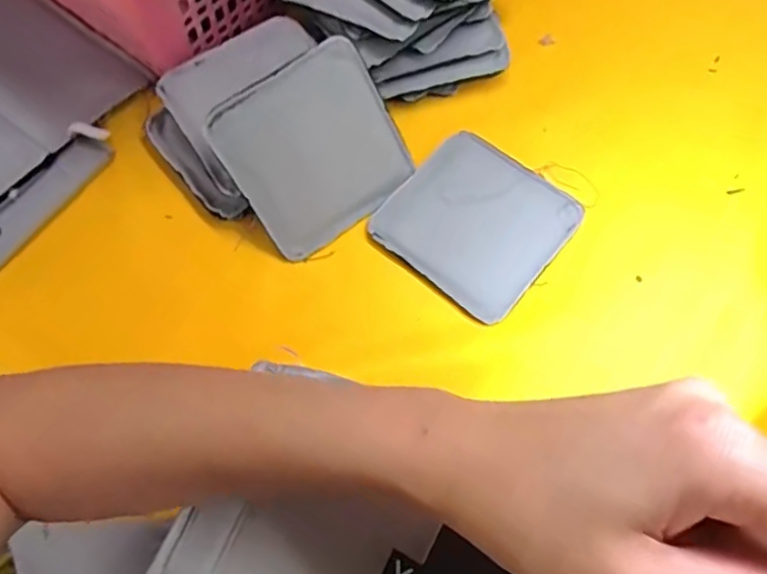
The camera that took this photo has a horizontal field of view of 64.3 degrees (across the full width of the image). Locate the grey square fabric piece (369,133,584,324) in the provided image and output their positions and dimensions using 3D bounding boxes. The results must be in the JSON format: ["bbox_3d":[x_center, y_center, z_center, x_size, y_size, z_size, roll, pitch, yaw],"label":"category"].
[{"bbox_3d":[0.074,-0.053,0.482,0.128,0.009,0.125,37,73,17],"label":"grey square fabric piece"}]

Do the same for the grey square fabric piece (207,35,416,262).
[{"bbox_3d":[-0.050,-0.102,0.464,0.126,0.122,0.005,-36,27,-7],"label":"grey square fabric piece"}]

